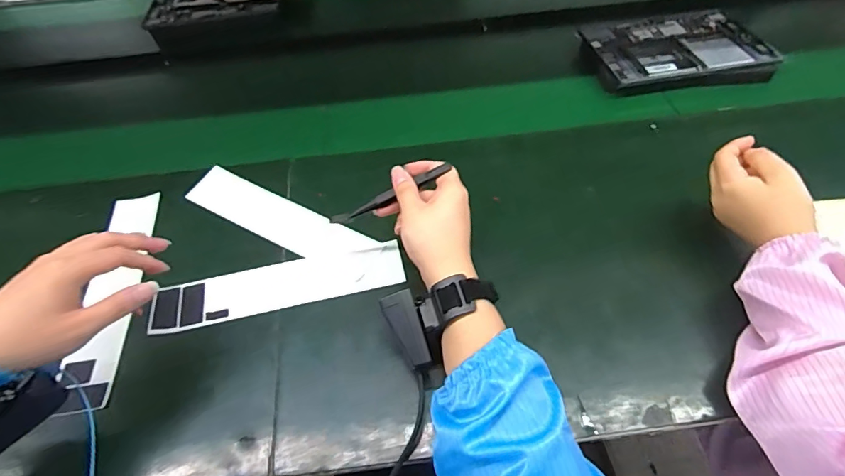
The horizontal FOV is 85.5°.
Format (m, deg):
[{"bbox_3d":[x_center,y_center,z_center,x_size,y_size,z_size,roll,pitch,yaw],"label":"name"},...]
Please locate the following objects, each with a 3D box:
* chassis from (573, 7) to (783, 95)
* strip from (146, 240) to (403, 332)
[{"bbox_3d":[0.394,-0.289,0.719,0.265,0.027,0.177,-10,51,-4],"label":"chassis"},{"bbox_3d":[-0.154,0.052,0.499,0.264,0.006,0.059,-12,51,-5],"label":"strip"}]

